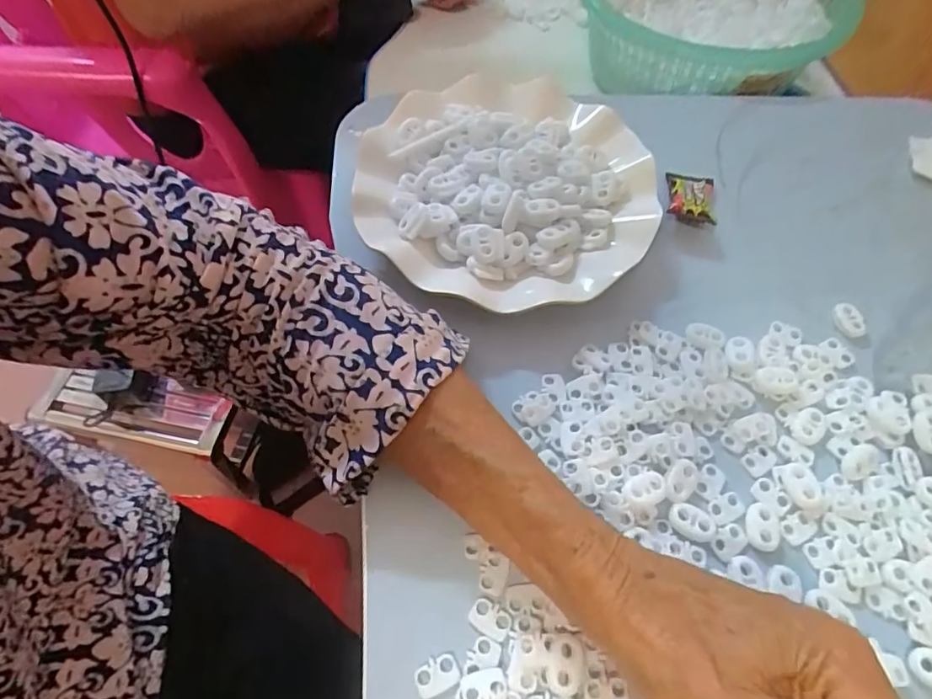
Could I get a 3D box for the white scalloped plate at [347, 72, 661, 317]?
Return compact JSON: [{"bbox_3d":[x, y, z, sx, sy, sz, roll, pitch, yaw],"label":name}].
[{"bbox_3d":[0.026,-0.101,0.340,0.178,0.045,0.180,1,58,-2],"label":"white scalloped plate"}]

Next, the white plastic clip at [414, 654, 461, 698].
[{"bbox_3d":[-0.012,0.135,0.221,0.018,0.004,0.013,-16,60,-12],"label":"white plastic clip"}]

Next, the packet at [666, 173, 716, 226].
[{"bbox_3d":[0.148,-0.102,0.353,0.030,0.012,0.049,13,58,6],"label":"packet"}]

